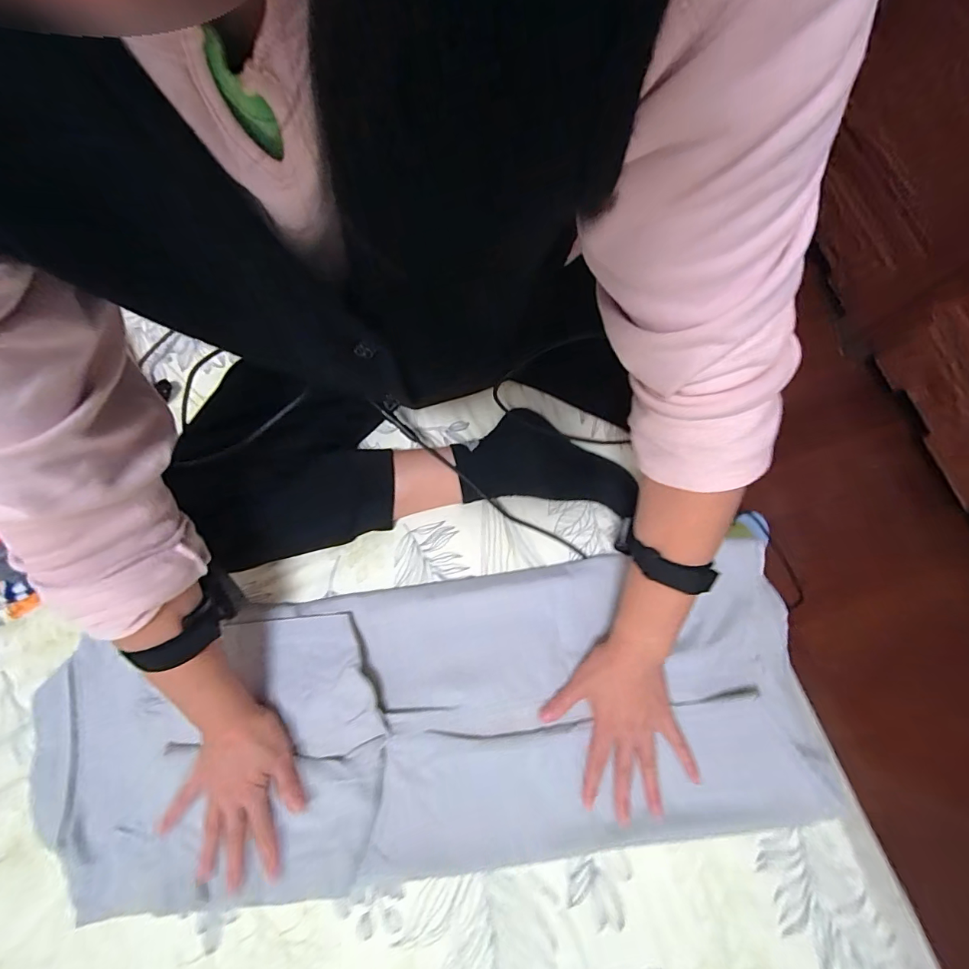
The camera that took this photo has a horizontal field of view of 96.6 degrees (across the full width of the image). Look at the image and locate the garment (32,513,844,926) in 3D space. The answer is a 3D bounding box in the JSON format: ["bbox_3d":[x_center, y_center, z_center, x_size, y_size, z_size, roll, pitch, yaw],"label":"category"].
[{"bbox_3d":[-0.050,0.247,0.455,0.793,0.036,0.275,-8,78,-2],"label":"garment"}]

